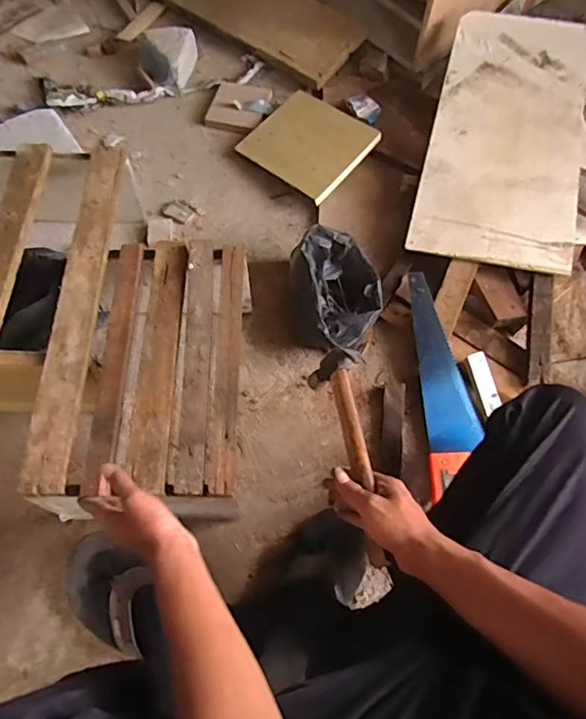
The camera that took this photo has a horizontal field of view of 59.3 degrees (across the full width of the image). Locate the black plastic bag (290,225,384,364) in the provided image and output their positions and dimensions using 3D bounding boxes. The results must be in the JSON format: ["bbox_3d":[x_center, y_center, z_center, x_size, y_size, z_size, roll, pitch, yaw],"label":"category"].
[{"bbox_3d":[0.078,-0.124,0.849,0.137,0.091,0.215,-13,66,-7],"label":"black plastic bag"}]

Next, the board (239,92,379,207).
[{"bbox_3d":[0.028,-0.430,1.018,0.230,0.019,0.192,41,80,24],"label":"board"}]

